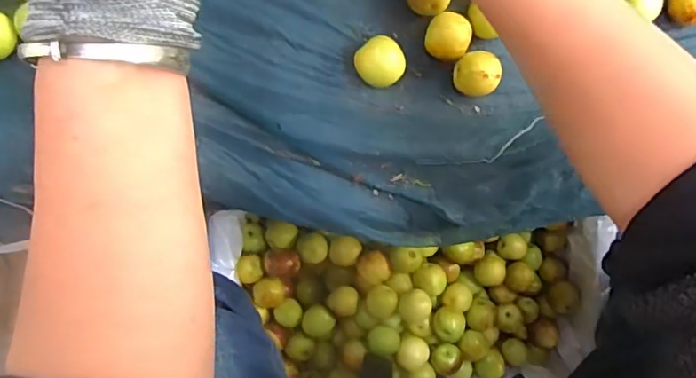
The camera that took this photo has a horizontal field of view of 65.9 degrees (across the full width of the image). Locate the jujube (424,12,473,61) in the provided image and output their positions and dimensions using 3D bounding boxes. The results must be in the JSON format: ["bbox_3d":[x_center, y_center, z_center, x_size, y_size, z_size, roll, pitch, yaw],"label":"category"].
[{"bbox_3d":[0.070,-0.107,0.382,0.029,0.024,0.031,-1,97,-6],"label":"jujube"}]

